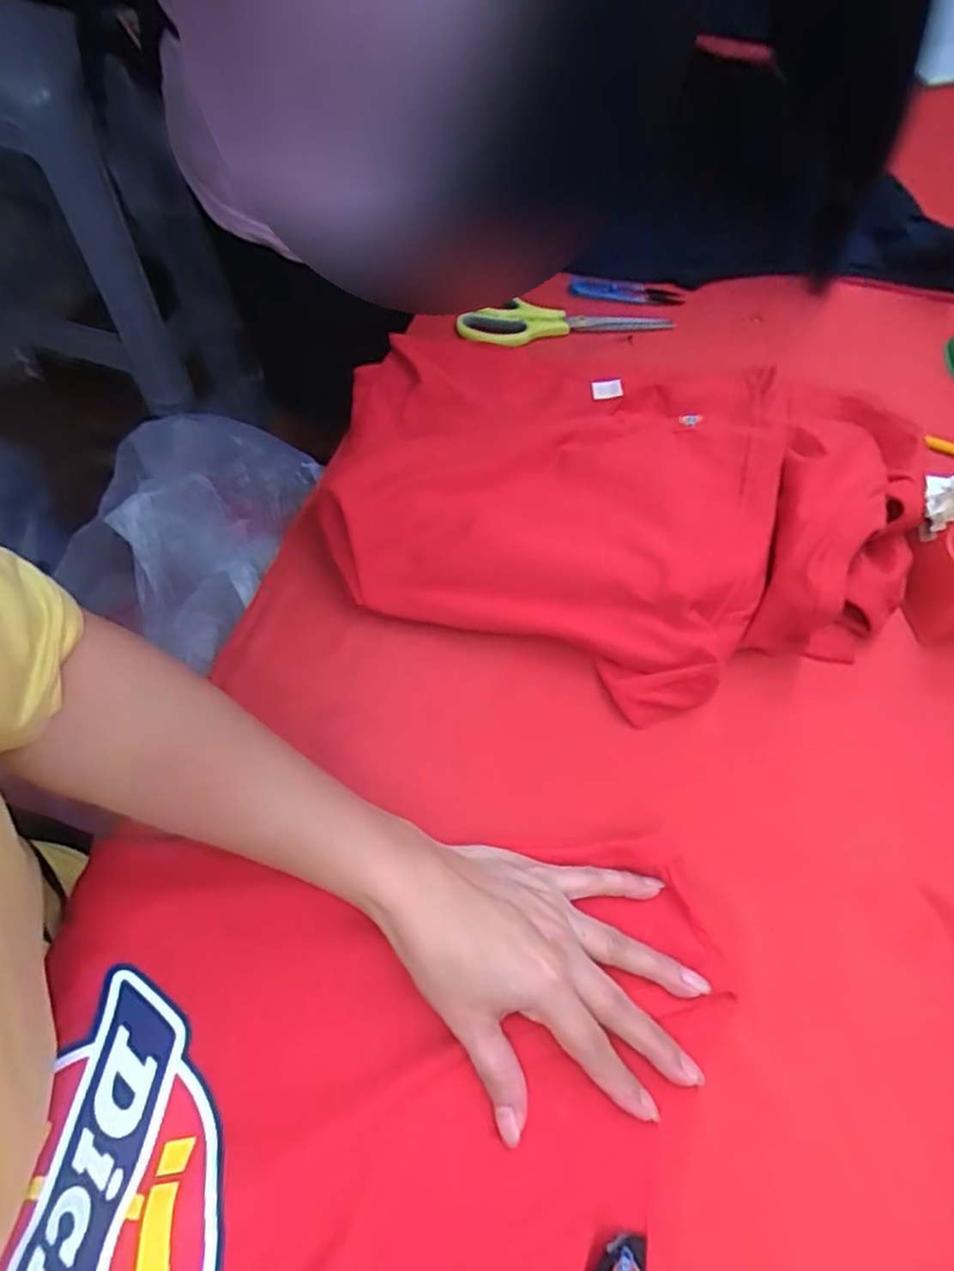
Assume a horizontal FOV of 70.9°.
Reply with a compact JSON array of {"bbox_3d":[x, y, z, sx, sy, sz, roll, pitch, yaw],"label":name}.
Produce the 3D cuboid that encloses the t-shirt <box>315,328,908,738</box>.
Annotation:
[{"bbox_3d":[0.092,-0.097,0.458,0.395,0.070,0.287,7,62,-1],"label":"t-shirt"}]

